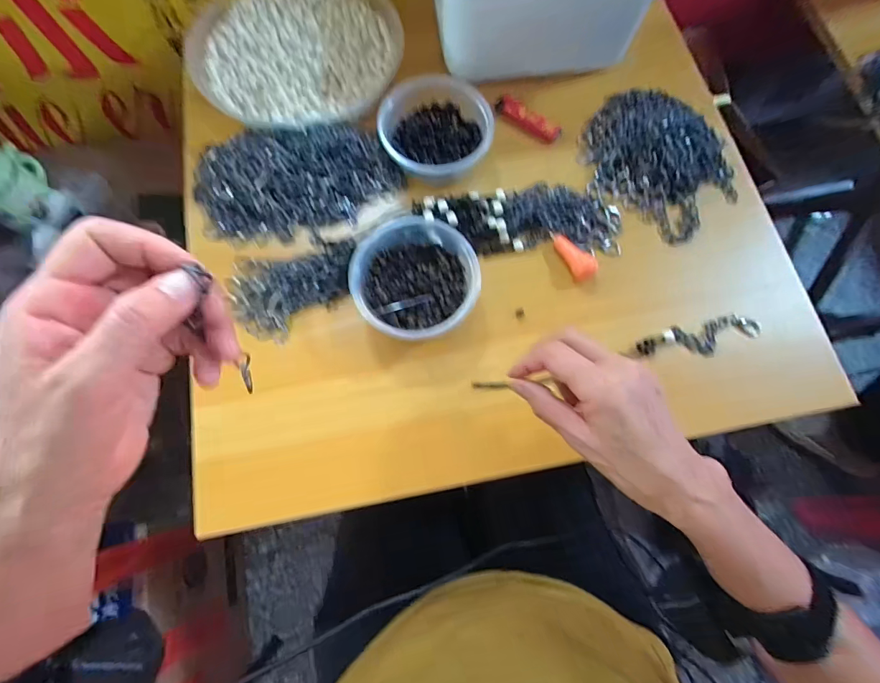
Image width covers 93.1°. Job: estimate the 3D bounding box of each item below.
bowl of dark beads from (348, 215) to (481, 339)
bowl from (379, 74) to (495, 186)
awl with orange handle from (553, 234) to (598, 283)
[{"bbox_3d":[-0.023,-0.056,0.386,0.110,0.044,0.117,-7,73,-2],"label":"bowl of dark beads"},{"bbox_3d":[-0.001,-0.220,0.434,0.107,0.048,0.116,0,73,0],"label":"bowl"},{"bbox_3d":[0.133,-0.085,0.412,0.021,0.017,0.054,-25,75,-7],"label":"awl with orange handle"}]

